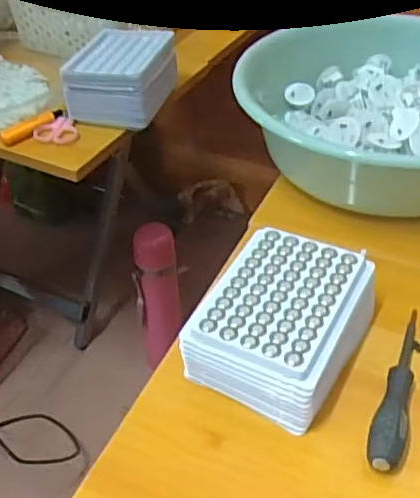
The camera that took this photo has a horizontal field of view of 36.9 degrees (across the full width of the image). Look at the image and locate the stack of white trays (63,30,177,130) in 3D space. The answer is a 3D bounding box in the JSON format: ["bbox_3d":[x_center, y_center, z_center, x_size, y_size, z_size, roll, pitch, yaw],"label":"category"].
[{"bbox_3d":[-0.101,-0.201,0.732,0.101,0.069,0.112,9,42,13],"label":"stack of white trays"}]

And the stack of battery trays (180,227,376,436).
[{"bbox_3d":[0.051,0.053,0.455,0.097,0.056,0.132,21,46,24],"label":"stack of battery trays"}]

